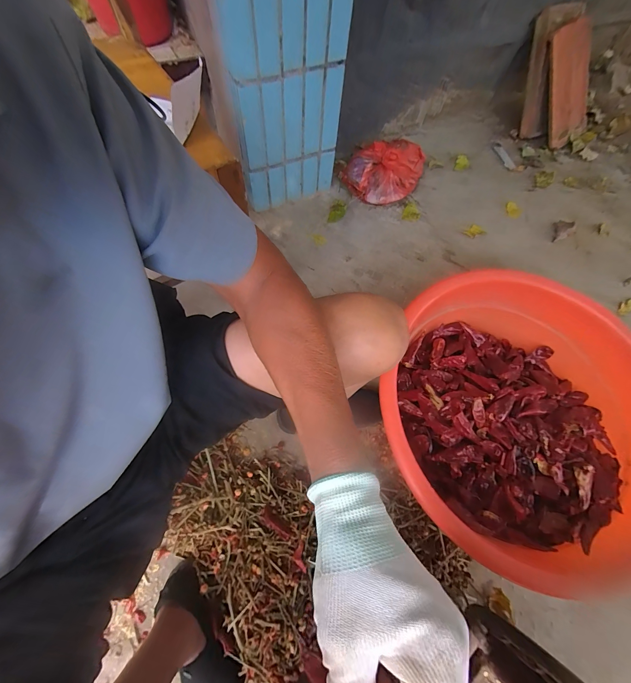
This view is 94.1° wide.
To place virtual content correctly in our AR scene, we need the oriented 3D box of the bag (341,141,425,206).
[{"bbox_3d":[0.237,-0.569,0.987,0.241,0.118,0.166,-23,70,-13],"label":"bag"}]

